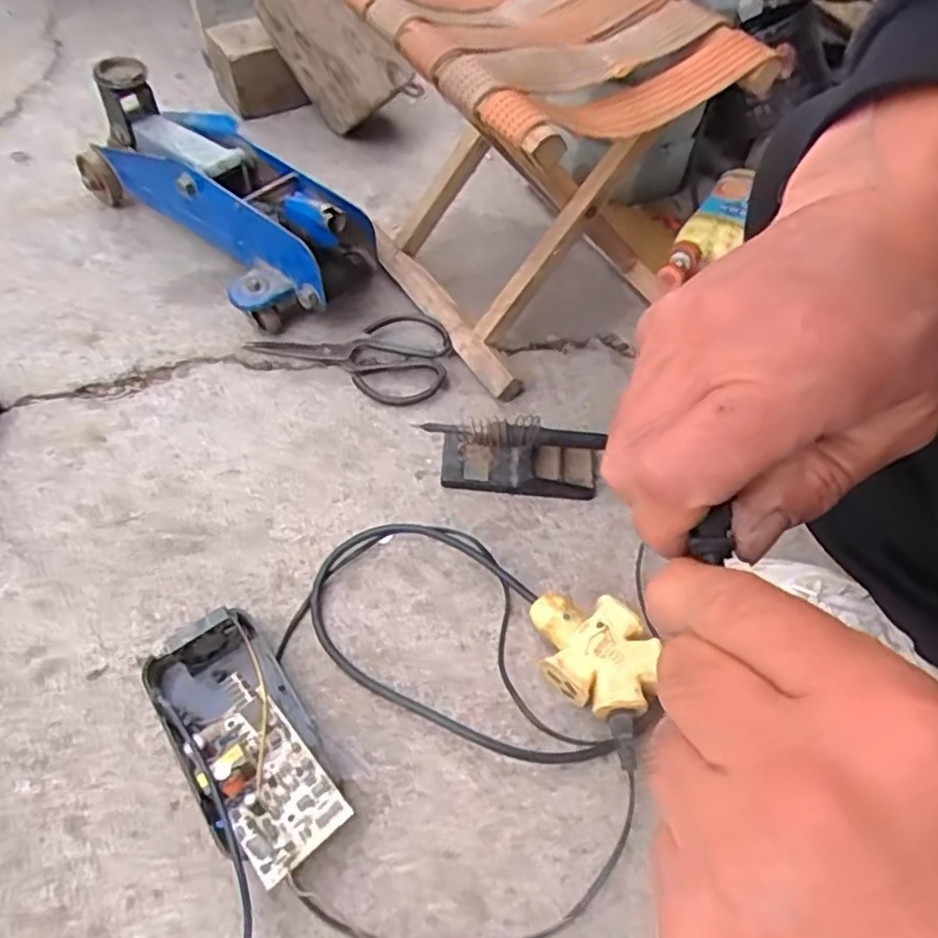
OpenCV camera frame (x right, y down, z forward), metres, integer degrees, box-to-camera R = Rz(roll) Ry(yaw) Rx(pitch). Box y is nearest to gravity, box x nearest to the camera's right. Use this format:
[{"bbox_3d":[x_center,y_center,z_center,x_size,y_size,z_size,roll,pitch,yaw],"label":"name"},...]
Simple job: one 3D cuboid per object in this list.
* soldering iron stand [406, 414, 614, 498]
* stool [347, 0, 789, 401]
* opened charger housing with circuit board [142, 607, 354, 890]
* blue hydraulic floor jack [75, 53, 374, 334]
[{"bbox_3d":[0.042,-0.019,0.671,0.166,0.054,0.066,4,55,0],"label":"soldering iron stand"},{"bbox_3d":[0.068,-0.309,0.729,0.285,0.293,0.300,-30,62,-21],"label":"stool"},{"bbox_3d":[-0.164,0.199,0.517,0.090,0.053,0.192,-28,61,-20],"label":"opened charger housing with circuit board"},{"bbox_3d":[-0.274,-0.304,0.786,0.377,0.154,0.166,34,61,19],"label":"blue hydraulic floor jack"}]

